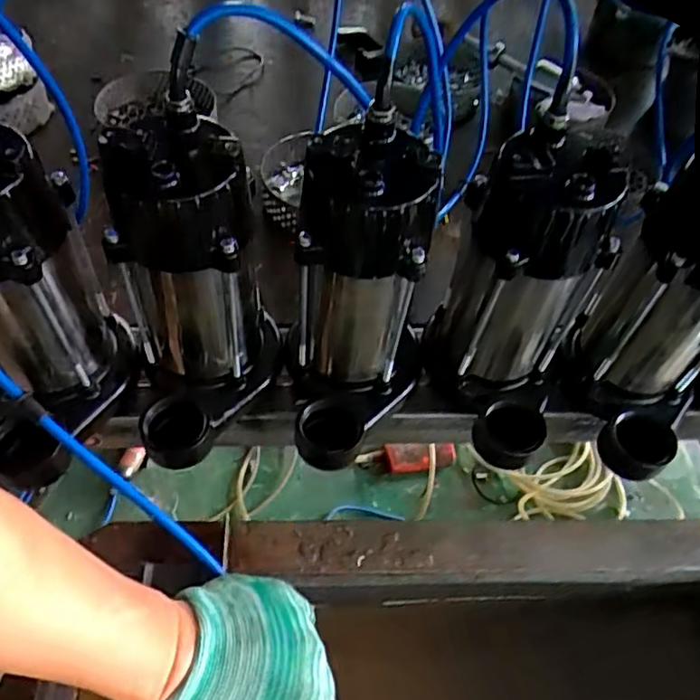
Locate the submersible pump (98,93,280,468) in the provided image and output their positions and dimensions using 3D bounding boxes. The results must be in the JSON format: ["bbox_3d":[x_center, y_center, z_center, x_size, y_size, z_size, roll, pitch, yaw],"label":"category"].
[{"bbox_3d":[-0.113,-0.031,0.470,0.116,0.240,0.152,-7,56,-9],"label":"submersible pump"}]

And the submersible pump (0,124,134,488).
[{"bbox_3d":[-0.235,-0.020,0.445,0.102,0.235,0.152,-2,55,-6],"label":"submersible pump"}]

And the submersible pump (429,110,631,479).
[{"bbox_3d":[0.126,-0.031,0.483,0.111,0.226,0.132,18,55,8],"label":"submersible pump"}]

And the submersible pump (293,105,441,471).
[{"bbox_3d":[-0.004,-0.025,0.473,0.108,0.239,0.143,22,56,11],"label":"submersible pump"}]

